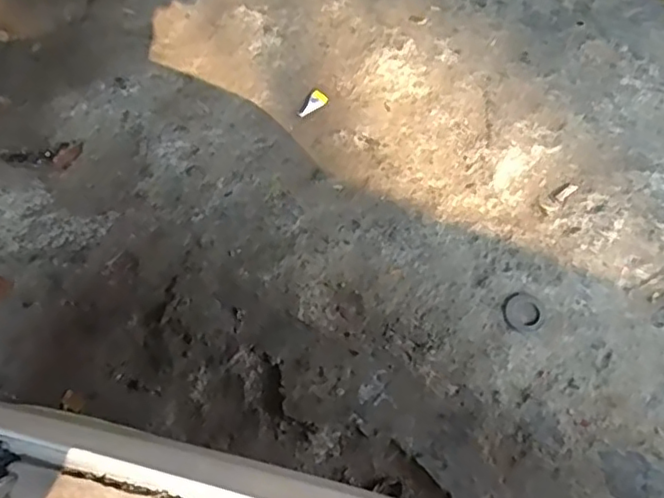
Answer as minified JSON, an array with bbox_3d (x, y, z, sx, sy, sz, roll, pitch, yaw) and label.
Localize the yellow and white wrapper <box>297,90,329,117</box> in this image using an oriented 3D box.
[{"bbox_3d":[-0.028,-0.209,0.902,0.027,0.006,0.056,31,64,22],"label":"yellow and white wrapper"}]

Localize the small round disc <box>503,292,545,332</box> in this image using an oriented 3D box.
[{"bbox_3d":[0.208,0.068,0.676,0.044,0.004,0.044,-2,57,3],"label":"small round disc"}]

